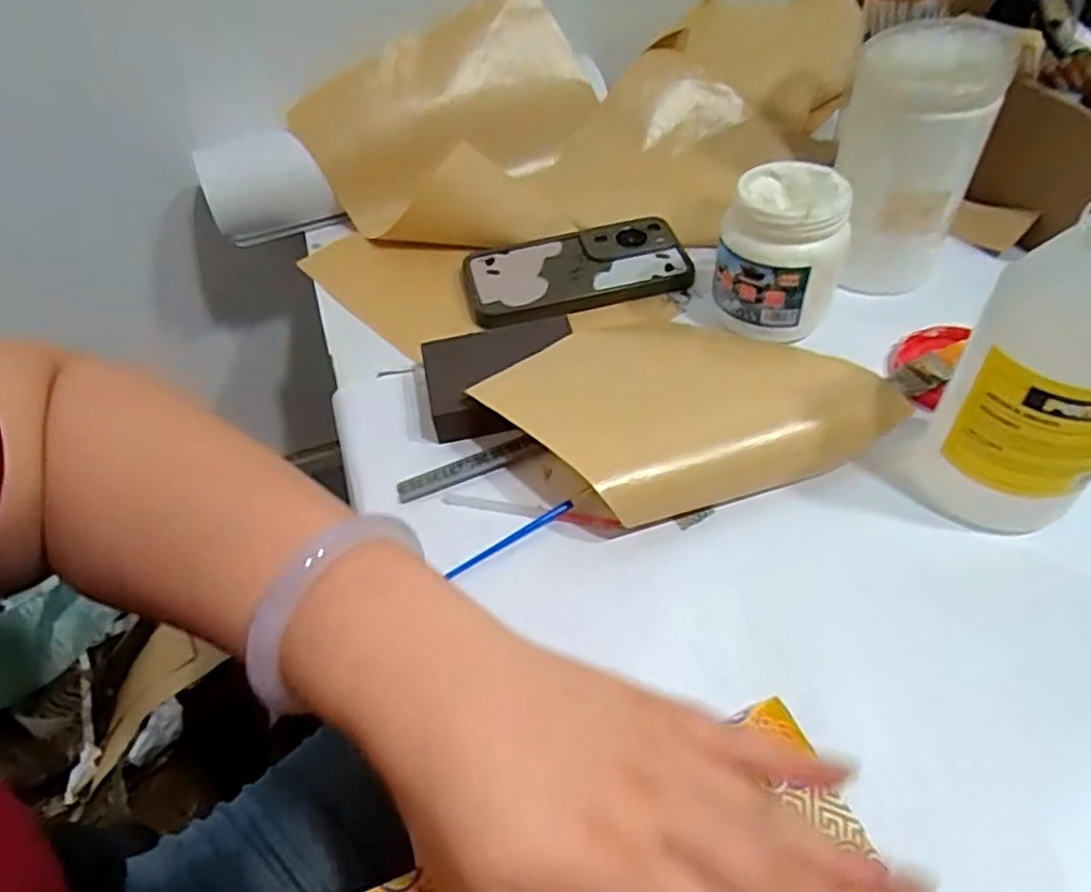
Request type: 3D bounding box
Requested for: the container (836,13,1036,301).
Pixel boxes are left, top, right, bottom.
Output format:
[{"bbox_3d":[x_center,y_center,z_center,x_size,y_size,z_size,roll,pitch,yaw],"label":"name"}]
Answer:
[{"bbox_3d":[0.237,-0.185,0.470,0.082,0.147,0.103,18,52,20],"label":"container"}]

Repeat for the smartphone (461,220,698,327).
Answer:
[{"bbox_3d":[0.023,-0.129,0.529,0.161,0.016,0.080,-12,48,-6],"label":"smartphone"}]

